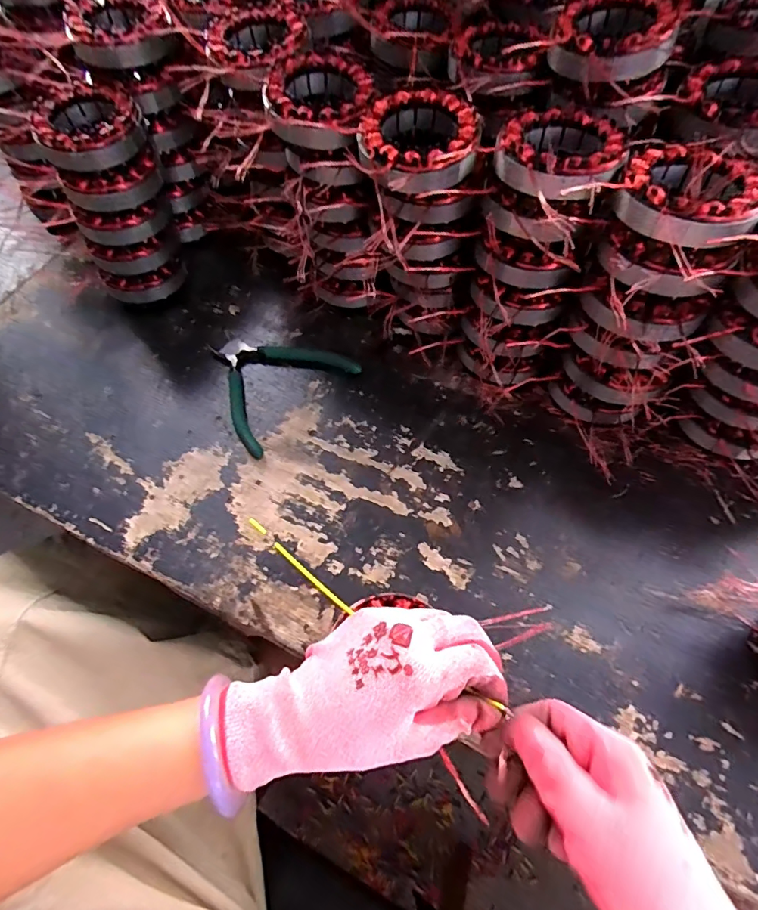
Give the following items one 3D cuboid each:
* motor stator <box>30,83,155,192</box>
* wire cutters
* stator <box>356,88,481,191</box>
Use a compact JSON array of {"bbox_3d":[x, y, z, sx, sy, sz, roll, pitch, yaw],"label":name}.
[{"bbox_3d":[-0.253,-0.282,0.419,0.087,0.041,0.090,-30,64,-13],"label":"motor stator"},{"bbox_3d":[-0.108,-0.079,0.459,0.122,0.014,0.136,37,69,20],"label":"wire cutters"},{"bbox_3d":[0.028,-0.234,0.351,0.087,0.025,0.087,-1,62,2],"label":"stator"}]

